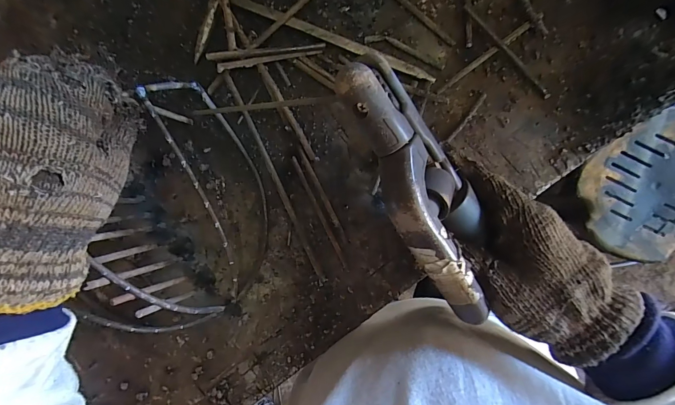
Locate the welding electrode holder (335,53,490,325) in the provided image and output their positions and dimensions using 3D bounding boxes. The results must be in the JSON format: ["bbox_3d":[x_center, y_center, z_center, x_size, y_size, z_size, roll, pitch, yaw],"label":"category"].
[{"bbox_3d":[0.057,-0.005,0.213,0.052,0.042,0.175,-27,102,6],"label":"welding electrode holder"}]

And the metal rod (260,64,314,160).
[{"bbox_3d":[-0.047,-0.084,0.322,0.008,0.011,0.097,-29,90,6],"label":"metal rod"}]

